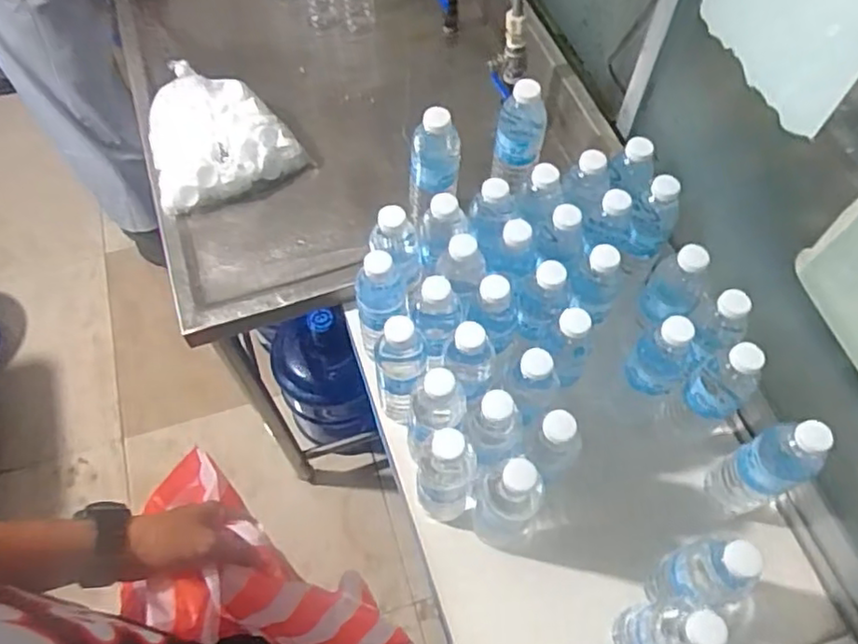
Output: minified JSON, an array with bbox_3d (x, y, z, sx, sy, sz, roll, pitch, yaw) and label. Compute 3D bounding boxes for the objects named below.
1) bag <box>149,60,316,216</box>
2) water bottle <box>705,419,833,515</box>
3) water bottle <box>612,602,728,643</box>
[{"bbox_3d":[-0.319,-0.288,0.981,0.215,0.087,0.218,-22,64,-12],"label":"bag"},{"bbox_3d":[0.355,0.159,0.706,0.051,0.201,0.064,-20,64,-11],"label":"water bottle"},{"bbox_3d":[0.219,0.306,0.635,0.051,0.212,0.052,0,62,-1],"label":"water bottle"}]

